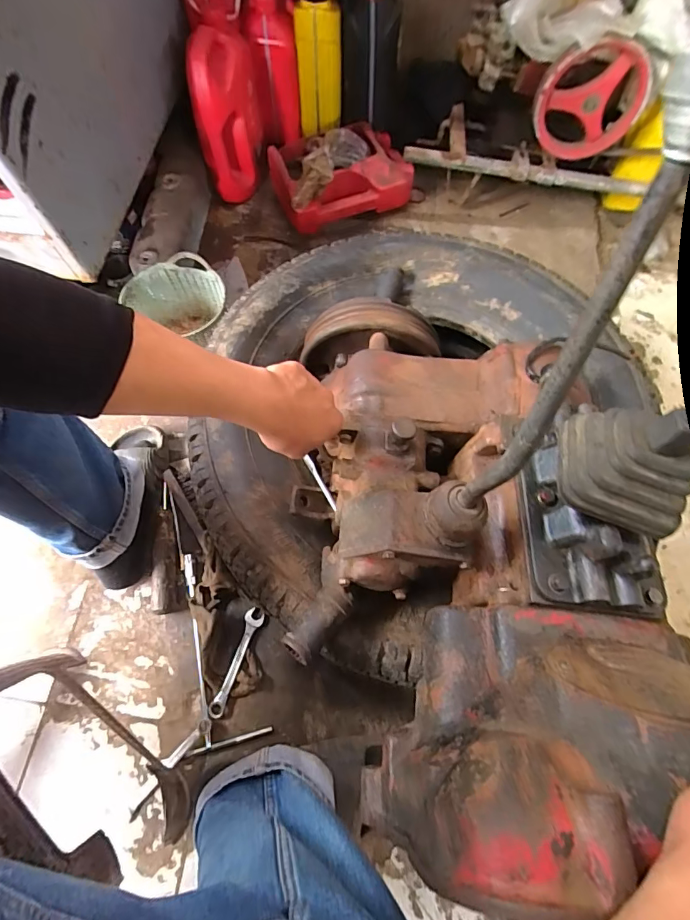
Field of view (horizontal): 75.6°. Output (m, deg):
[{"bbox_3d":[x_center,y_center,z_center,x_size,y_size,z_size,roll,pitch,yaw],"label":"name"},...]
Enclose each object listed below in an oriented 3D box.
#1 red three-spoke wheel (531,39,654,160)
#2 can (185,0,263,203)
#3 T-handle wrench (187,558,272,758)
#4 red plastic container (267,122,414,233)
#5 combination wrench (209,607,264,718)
[{"bbox_3d":[0.404,-0.600,0.752,0.162,0.172,0.036,6,68,3],"label":"red three-spoke wheel"},{"bbox_3d":[-0.245,-0.729,0.918,0.134,0.323,0.150,-11,68,-4],"label":"can"},{"bbox_3d":[-0.206,0.288,0.703,0.122,0.028,0.288,-14,68,-5],"label":"T-handle wrench"},{"bbox_3d":[-0.015,-0.619,0.970,0.277,0.126,0.193,-18,69,-6],"label":"red plastic container"},{"bbox_3d":[-0.168,0.314,0.692,0.028,0.013,0.159,17,69,8],"label":"combination wrench"}]

